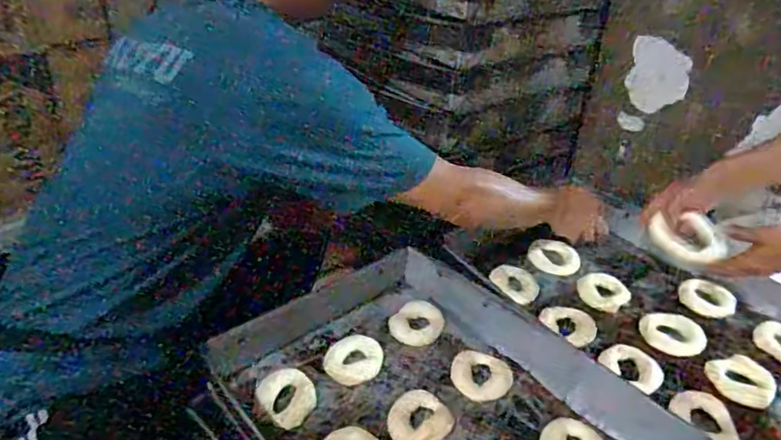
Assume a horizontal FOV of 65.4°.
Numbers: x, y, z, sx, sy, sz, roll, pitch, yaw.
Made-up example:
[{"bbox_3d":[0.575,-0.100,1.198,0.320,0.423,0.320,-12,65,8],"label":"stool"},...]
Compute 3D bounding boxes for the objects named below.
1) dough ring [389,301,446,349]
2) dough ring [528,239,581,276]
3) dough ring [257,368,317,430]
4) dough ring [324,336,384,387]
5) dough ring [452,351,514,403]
[{"bbox_3d":[0.039,0.147,0.864,0.073,0.019,0.068,5,32,-3],"label":"dough ring"},{"bbox_3d":[0.275,0.063,1.019,0.083,0.020,0.083,4,36,-3],"label":"dough ring"},{"bbox_3d":[-0.123,0.208,0.731,0.075,0.014,0.078,4,36,-3],"label":"dough ring"},{"bbox_3d":[-0.047,0.181,0.797,0.066,0.014,0.081,19,37,17],"label":"dough ring"},{"bbox_3d":[0.114,0.201,0.779,0.077,0.017,0.068,24,39,23],"label":"dough ring"}]

